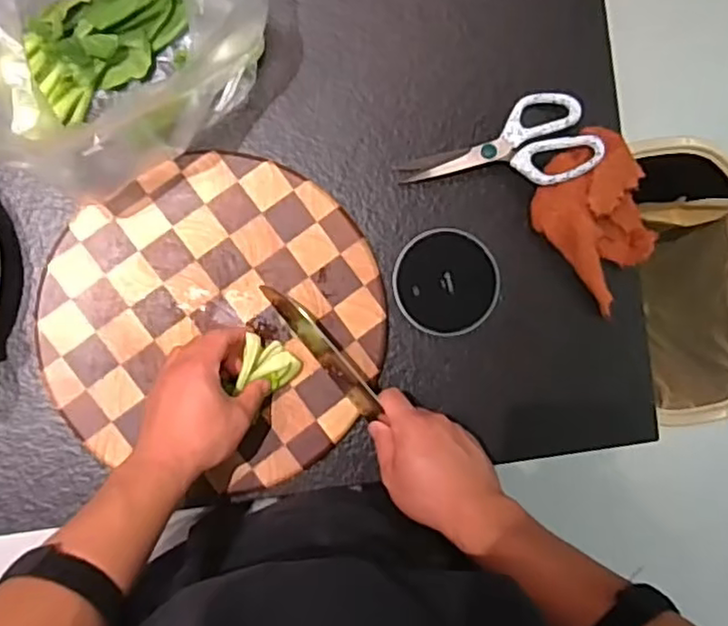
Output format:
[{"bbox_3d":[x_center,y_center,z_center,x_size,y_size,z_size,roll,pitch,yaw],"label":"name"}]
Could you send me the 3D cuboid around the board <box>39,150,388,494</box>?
[{"bbox_3d":[-0.139,0.004,0.637,0.311,0.027,0.295,0,89,-6],"label":"board"}]

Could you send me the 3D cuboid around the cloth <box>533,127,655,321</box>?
[{"bbox_3d":[0.239,-0.096,0.662,0.113,0.037,0.148,-40,93,-5],"label":"cloth"}]

